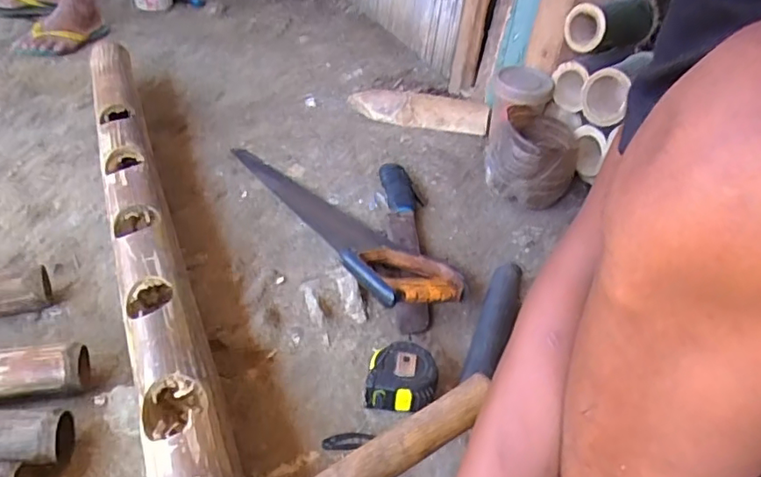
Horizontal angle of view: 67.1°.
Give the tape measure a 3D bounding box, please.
[{"bbox_3d":[0.024,0.159,0.658,0.074,0.040,0.082,8,39,4],"label":"tape measure"}]

